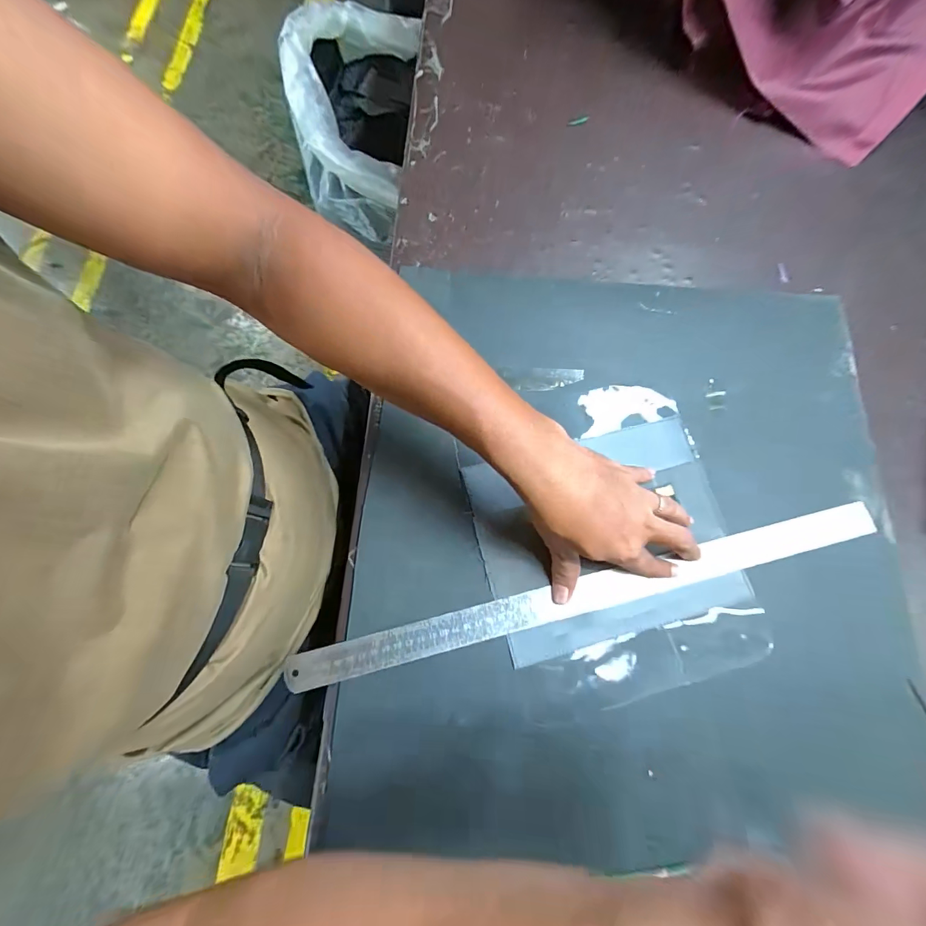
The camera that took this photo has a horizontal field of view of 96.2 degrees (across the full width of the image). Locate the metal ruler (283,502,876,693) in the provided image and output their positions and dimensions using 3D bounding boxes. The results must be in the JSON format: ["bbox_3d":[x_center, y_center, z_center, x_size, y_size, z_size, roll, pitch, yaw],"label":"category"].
[{"bbox_3d":[0.113,0.112,0.359,0.520,0.005,0.026,-14,75,-5],"label":"metal ruler"}]

